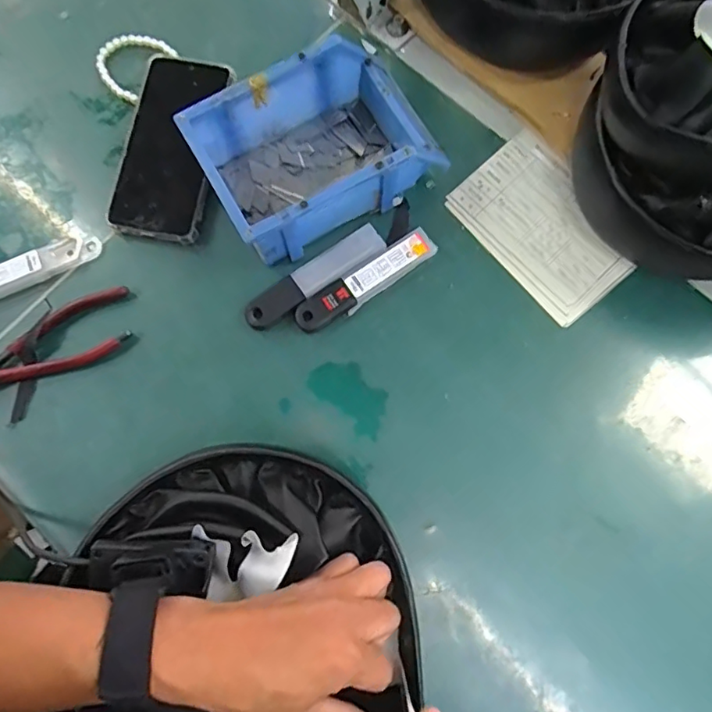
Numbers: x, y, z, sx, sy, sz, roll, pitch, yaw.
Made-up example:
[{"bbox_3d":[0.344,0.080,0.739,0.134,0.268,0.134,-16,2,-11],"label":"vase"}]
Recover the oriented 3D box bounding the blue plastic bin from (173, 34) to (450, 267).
[{"bbox_3d":[-0.030,-0.165,0.438,0.173,0.070,0.115,-30,80,-4],"label":"blue plastic bin"}]

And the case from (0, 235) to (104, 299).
[{"bbox_3d":[-0.278,-0.072,0.457,0.126,0.014,0.027,-24,79,-3],"label":"case"}]

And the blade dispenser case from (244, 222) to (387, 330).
[{"bbox_3d":[-0.034,-0.065,0.451,0.126,0.006,0.028,-36,80,-5],"label":"blade dispenser case"}]

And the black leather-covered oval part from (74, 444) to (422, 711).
[{"bbox_3d":[-0.066,0.193,0.325,0.203,0.069,0.269,-3,79,1],"label":"black leather-covered oval part"}]

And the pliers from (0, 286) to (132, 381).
[{"bbox_3d":[-0.258,-0.005,0.445,0.158,0.012,0.053,-24,79,-3],"label":"pliers"}]

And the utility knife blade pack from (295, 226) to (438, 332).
[{"bbox_3d":[0.009,-0.061,0.451,0.127,0.010,0.029,-35,80,-5],"label":"utility knife blade pack"}]

